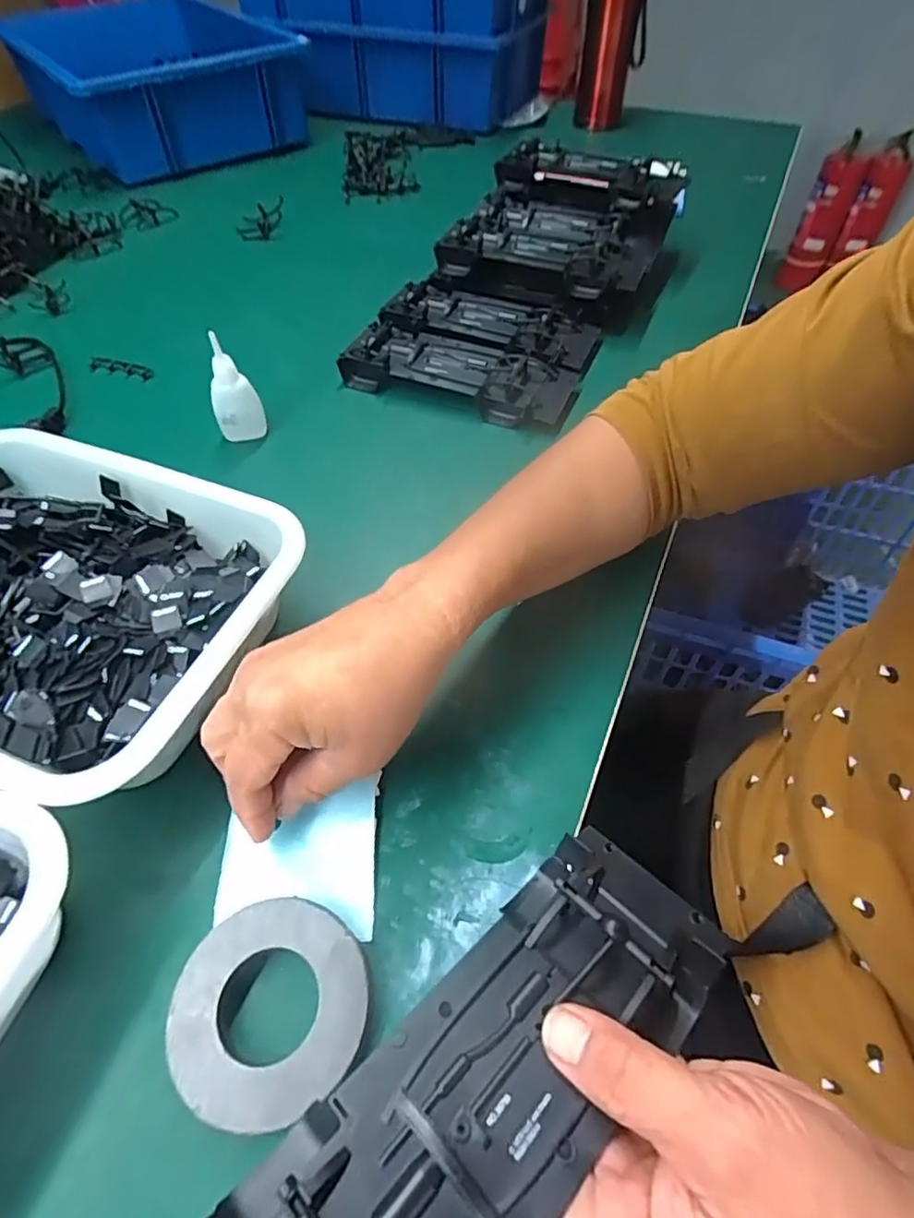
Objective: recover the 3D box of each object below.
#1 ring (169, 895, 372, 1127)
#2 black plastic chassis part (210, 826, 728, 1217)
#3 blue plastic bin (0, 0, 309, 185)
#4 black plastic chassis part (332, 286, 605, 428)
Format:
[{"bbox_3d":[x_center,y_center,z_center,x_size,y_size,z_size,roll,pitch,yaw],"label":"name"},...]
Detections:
[{"bbox_3d":[-0.074,0.160,0.244,0.075,0.019,0.074,0,53,0],"label":"ring"},{"bbox_3d":[0.021,0.154,0.207,0.076,0.037,0.192,38,45,25],"label":"black plastic chassis part"},{"bbox_3d":[-0.463,-0.824,0.924,0.354,0.105,0.535,-28,58,-20],"label":"blue plastic bin"},{"bbox_3d":[0.029,-0.261,0.548,0.193,0.021,0.081,17,55,12],"label":"black plastic chassis part"}]

